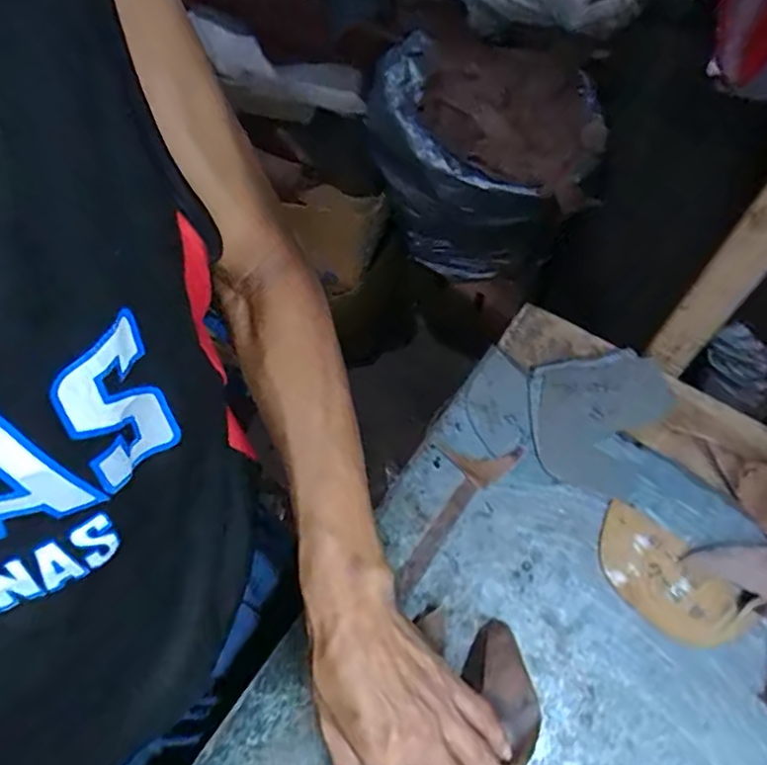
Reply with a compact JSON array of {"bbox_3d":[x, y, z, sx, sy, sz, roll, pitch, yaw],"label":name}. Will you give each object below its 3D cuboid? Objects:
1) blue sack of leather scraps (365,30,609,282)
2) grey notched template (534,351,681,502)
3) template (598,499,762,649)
[{"bbox_3d":[0.209,-0.497,1.323,0.379,0.340,0.531,-22,62,-12],"label":"blue sack of leather scraps"},{"bbox_3d":[0.190,0.024,0.542,0.113,0.006,0.151,31,68,14],"label":"grey notched template"},{"bbox_3d":[0.224,0.157,0.479,0.123,0.004,0.068,41,73,18],"label":"template"}]

